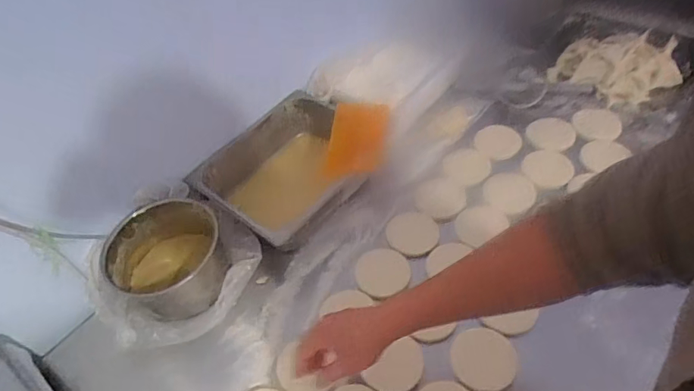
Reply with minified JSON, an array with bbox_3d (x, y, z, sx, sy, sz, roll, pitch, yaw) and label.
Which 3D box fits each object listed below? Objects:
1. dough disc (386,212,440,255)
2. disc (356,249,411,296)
[{"bbox_3d":[0.124,0.072,0.897,0.097,0.019,0.099,-2,49,8],"label":"dough disc"},{"bbox_3d":[0.063,0.132,0.837,0.092,0.012,0.091,-3,55,4],"label":"disc"}]

